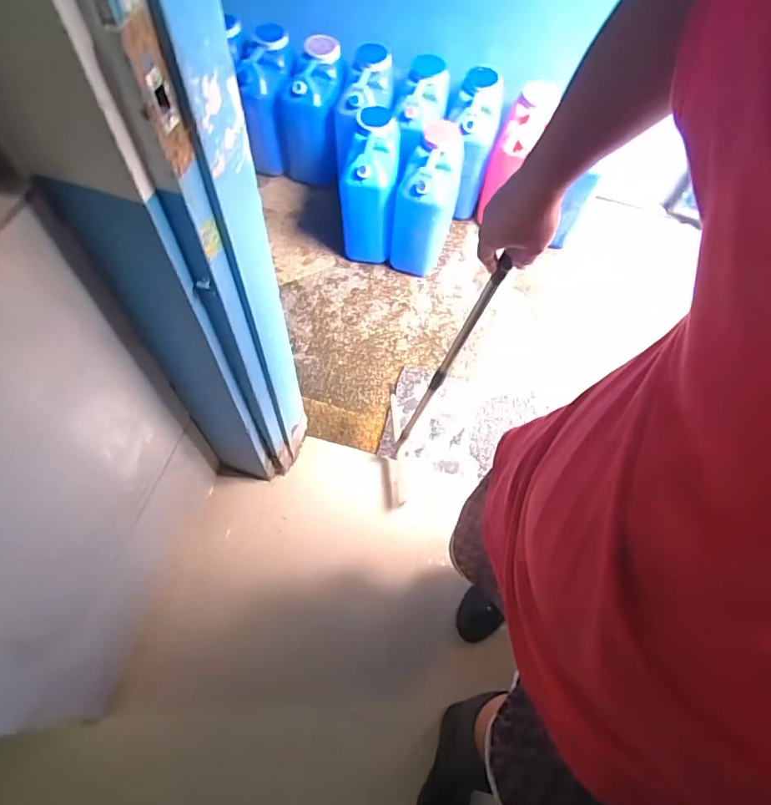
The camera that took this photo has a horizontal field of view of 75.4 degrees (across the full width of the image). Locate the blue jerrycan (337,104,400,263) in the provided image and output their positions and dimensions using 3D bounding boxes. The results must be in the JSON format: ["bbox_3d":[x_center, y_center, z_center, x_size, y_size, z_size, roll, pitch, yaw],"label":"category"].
[{"bbox_3d":[-0.048,-0.743,1.762,0.175,0.393,0.302,9,62,2],"label":"blue jerrycan"}]

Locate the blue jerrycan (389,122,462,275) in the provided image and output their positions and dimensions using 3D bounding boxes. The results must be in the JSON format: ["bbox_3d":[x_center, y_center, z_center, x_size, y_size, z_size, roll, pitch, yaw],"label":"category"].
[{"bbox_3d":[0.143,-0.696,1.761,0.188,0.434,0.307,11,62,3],"label":"blue jerrycan"}]

